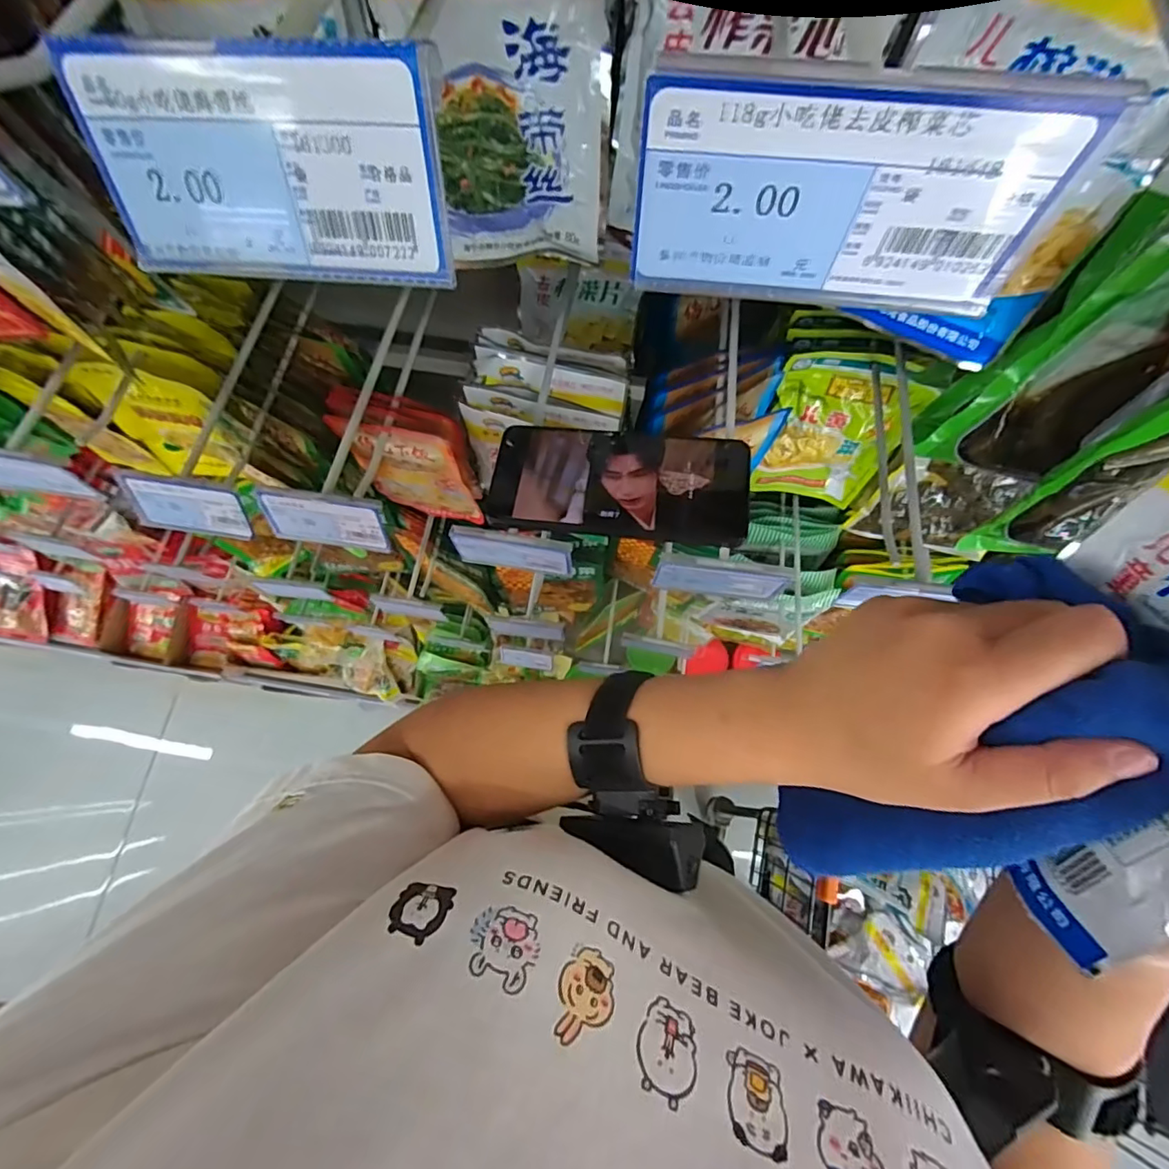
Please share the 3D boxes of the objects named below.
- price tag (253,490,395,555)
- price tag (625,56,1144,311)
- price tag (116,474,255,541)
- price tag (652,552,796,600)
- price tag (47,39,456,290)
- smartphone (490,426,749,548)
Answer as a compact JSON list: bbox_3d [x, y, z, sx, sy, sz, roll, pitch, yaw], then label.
[{"bbox_3d":[-0.172,-0.043,0.361,0.083,0.047,0.011,10,51,3],"label":"price tag"},{"bbox_3d":[0.051,-0.076,0.108,0.079,0.042,0.007,6,74,2],"label":"price tag"},{"bbox_3d":[-0.274,-0.052,0.372,0.083,0.046,0.009,8,42,1],"label":"price tag"},{"bbox_3d":[0.086,-0.005,0.342,0.082,0.034,0.007,5,55,1],"label":"price tag"},{"bbox_3d":[-0.069,-0.089,0.119,0.080,0.041,0.004,7,44,6],"label":"price tag"},{"bbox_3d":[0.022,-0.067,0.355,0.163,0.009,0.080,7,66,8],"label":"smartphone"}]

